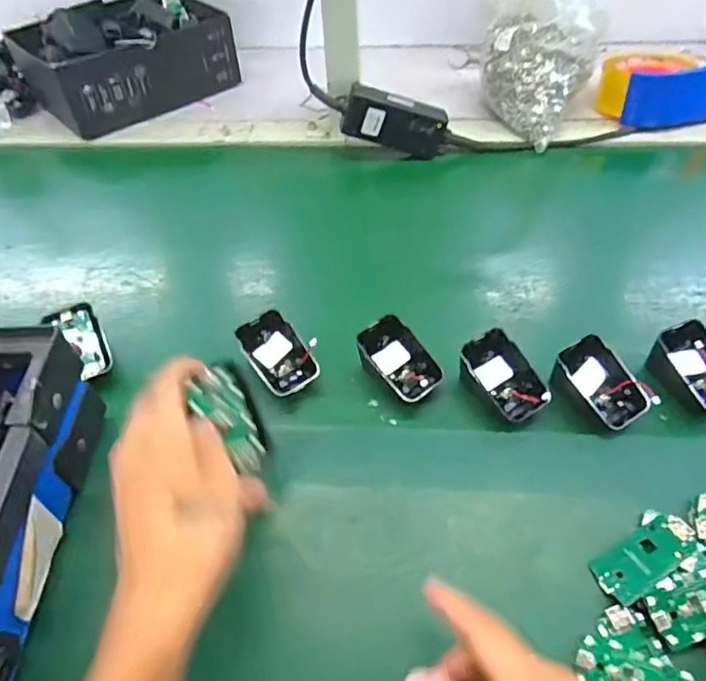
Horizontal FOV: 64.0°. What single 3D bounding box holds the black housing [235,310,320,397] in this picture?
[{"bbox_3d":[-0.061,0.011,0.452,0.042,0.030,0.061,-32,55,-23],"label":"black housing"}]

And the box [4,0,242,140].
[{"bbox_3d":[-0.295,-0.377,0.755,0.248,0.087,0.153,-33,56,-23],"label":"box"}]

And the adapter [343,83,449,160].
[{"bbox_3d":[0.048,-0.245,0.636,0.115,0.054,0.024,14,50,-13],"label":"adapter"}]

